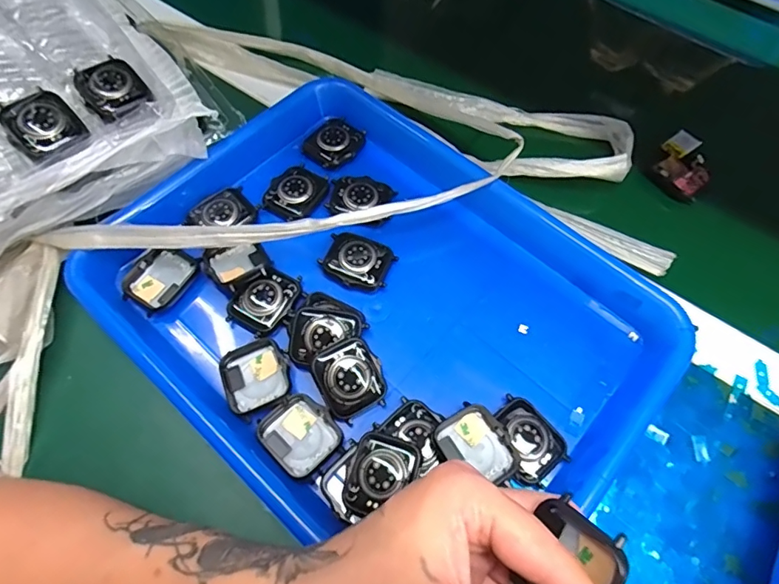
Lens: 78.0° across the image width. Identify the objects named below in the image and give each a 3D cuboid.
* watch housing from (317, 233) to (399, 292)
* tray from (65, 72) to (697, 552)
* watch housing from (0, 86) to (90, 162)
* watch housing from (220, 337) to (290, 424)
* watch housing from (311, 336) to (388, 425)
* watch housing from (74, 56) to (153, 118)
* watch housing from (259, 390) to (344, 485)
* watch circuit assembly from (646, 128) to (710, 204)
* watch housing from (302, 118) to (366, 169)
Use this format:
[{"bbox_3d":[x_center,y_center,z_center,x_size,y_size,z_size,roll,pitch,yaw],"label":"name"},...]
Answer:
[{"bbox_3d":[-0.022,-0.021,0.330,0.045,0.012,0.036,20,65,9],"label":"watch housing"},{"bbox_3d":[-0.006,0.005,0.315,0.329,0.038,0.266,39,69,17],"label":"tray"},{"bbox_3d":[-0.214,-0.104,0.295,0.037,0.008,0.052,-41,71,-19],"label":"watch housing"},{"bbox_3d":[-0.081,0.050,0.291,0.039,0.011,0.044,-21,66,-11],"label":"watch housing"},{"bbox_3d":[-0.023,0.053,0.287,0.037,0.010,0.044,-29,91,-14],"label":"watch housing"},{"bbox_3d":[-0.181,-0.133,0.312,0.037,0.008,0.045,-38,70,-18],"label":"watch housing"},{"bbox_3d":[-0.051,0.083,0.278,0.043,0.013,0.037,40,69,17],"label":"watch housing"},{"bbox_3d":[0.234,-0.100,0.384,0.042,0.023,0.043,38,69,16],"label":"watch circuit assembly"},{"bbox_3d":[-0.043,-0.117,0.373,0.037,0.011,0.042,34,68,15],"label":"watch housing"}]

